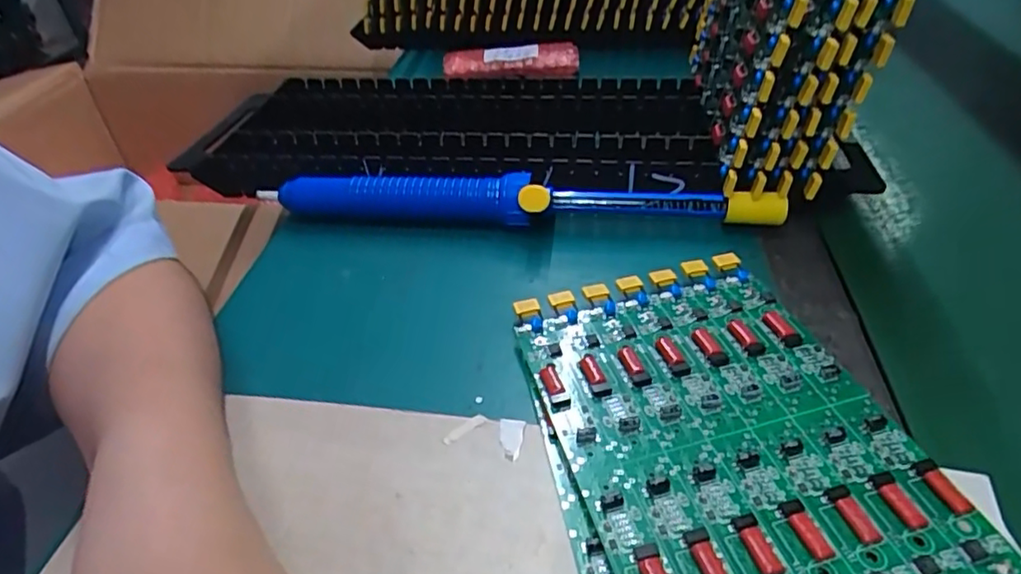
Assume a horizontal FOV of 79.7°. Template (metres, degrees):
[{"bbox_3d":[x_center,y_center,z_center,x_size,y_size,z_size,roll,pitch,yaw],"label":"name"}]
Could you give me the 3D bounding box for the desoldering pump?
[{"bbox_3d":[0.001,-0.049,0.371,0.309,0.032,0.024,3,41,10],"label":"desoldering pump"}]

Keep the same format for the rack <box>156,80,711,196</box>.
[{"bbox_3d":[-0.050,-0.110,0.442,0.365,0.035,0.155,2,41,8],"label":"rack"}]

